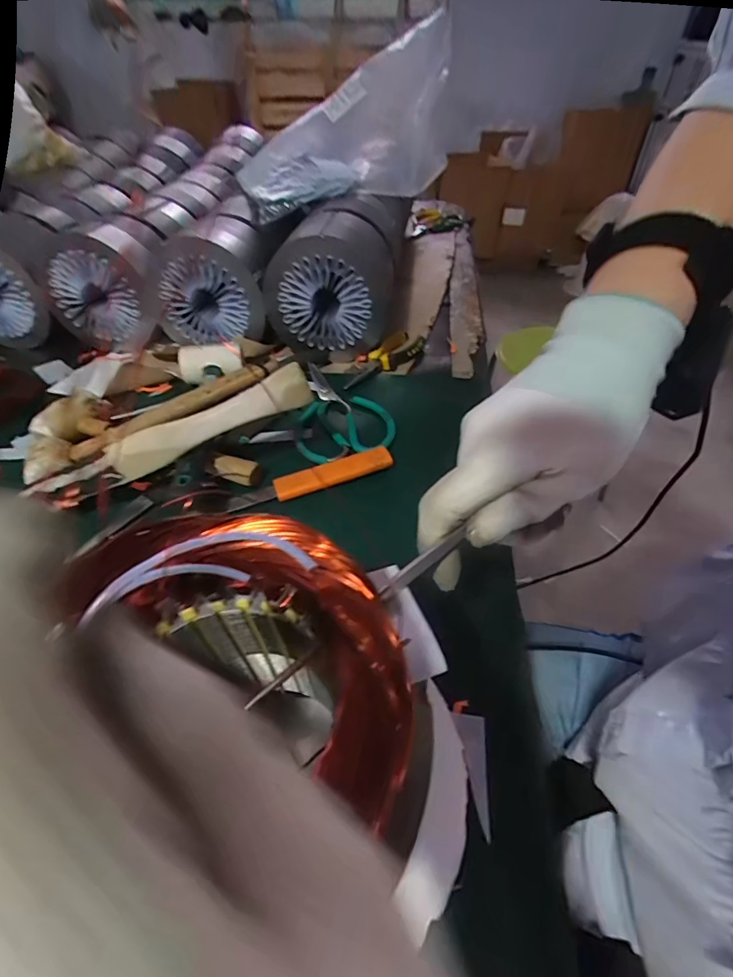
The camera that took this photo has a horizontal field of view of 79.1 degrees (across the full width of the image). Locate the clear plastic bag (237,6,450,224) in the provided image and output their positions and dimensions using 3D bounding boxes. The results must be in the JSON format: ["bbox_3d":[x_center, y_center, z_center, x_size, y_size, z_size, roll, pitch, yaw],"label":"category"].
[{"bbox_3d":[-0.027,-0.615,0.731,0.300,0.200,0.495,5,47,5],"label":"clear plastic bag"}]

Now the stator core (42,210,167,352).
[{"bbox_3d":[-0.369,-0.304,0.645,0.159,0.141,0.119,-1,47,-1],"label":"stator core"}]

